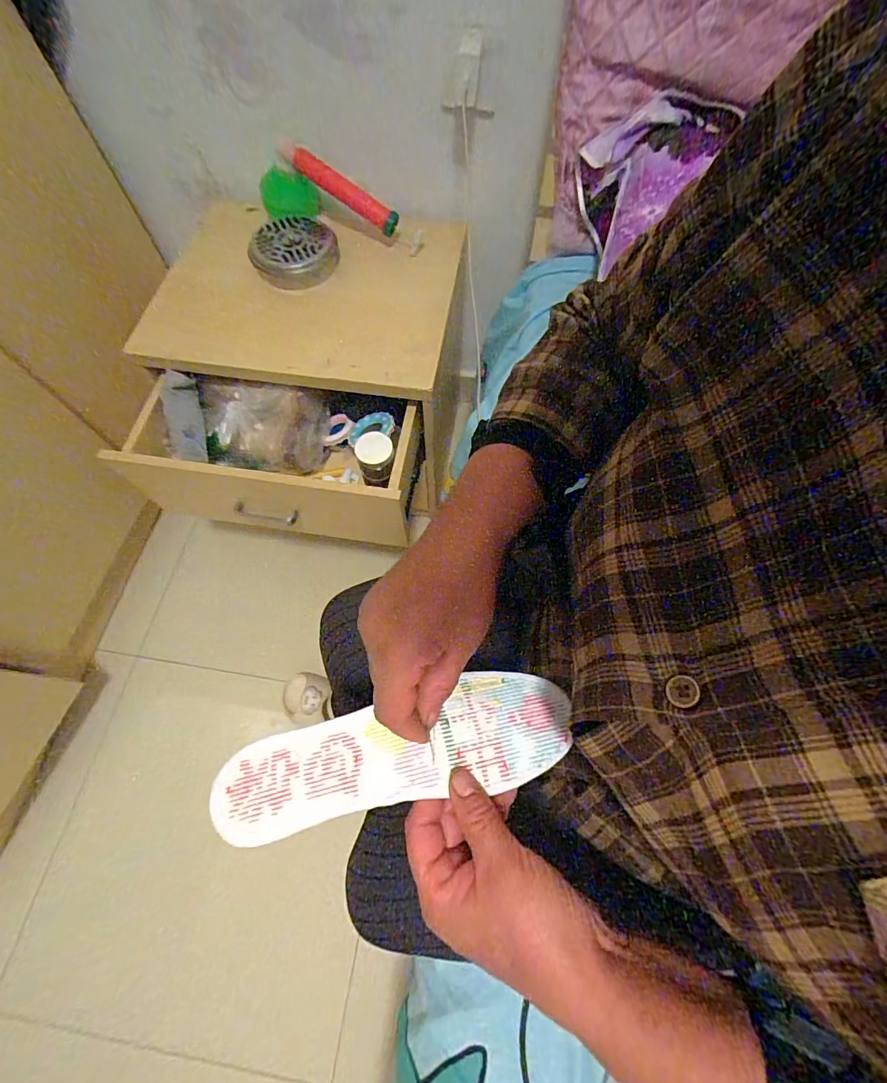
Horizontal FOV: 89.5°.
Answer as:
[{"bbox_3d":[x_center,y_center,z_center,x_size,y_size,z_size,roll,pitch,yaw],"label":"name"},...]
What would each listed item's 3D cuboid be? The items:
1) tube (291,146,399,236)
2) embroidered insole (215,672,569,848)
[{"bbox_3d":[-0.162,-0.596,0.761,0.187,0.037,0.042,26,67,-17],"label":"tube"},{"bbox_3d":[-0.022,0.120,0.265,0.206,0.010,0.062,-7,50,-12],"label":"embroidered insole"}]

